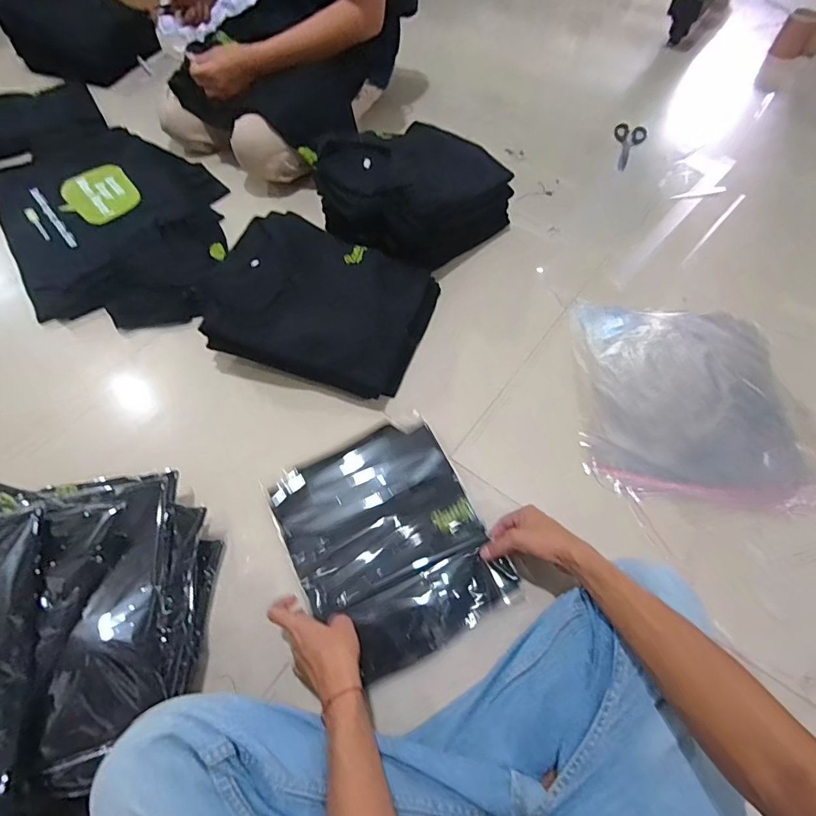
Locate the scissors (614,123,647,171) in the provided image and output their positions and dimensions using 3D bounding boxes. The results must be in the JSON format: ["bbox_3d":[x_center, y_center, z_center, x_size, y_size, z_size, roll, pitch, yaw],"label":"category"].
[{"bbox_3d":[0.579,-0.683,1.159,0.079,0.016,0.162,12,70,11],"label":"scissors"}]

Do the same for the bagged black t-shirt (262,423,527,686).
[{"bbox_3d":[-0.029,0.182,0.643,0.266,0.038,0.318,-25,63,-14],"label":"bagged black t-shirt"}]

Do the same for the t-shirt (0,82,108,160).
[{"bbox_3d":[-1.030,-0.792,1.216,0.332,0.029,0.435,-29,64,-16],"label":"t-shirt"}]

